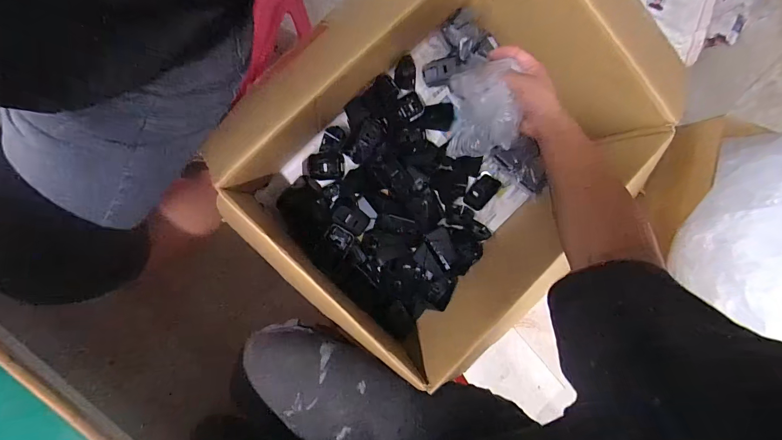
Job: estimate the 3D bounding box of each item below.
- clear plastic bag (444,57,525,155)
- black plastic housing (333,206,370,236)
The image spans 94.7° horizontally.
[{"bbox_3d":[0.130,-0.152,0.498,0.094,0.040,0.125,-1,114,1],"label":"clear plastic bag"},{"bbox_3d":[-0.066,-0.001,0.606,0.061,0.028,0.031,32,88,-9],"label":"black plastic housing"}]

